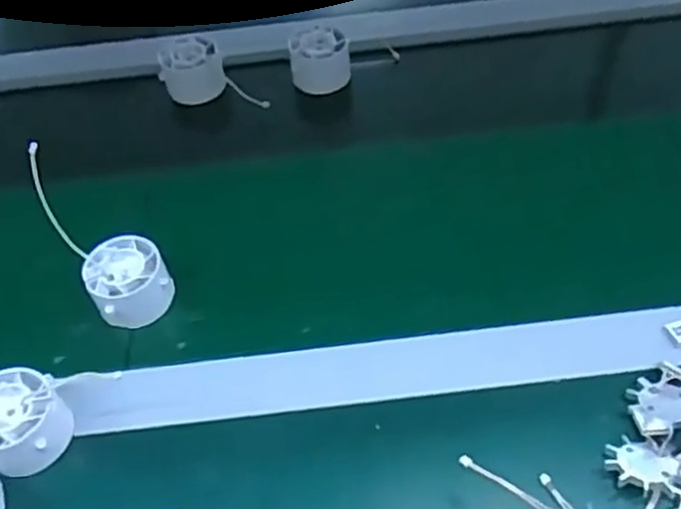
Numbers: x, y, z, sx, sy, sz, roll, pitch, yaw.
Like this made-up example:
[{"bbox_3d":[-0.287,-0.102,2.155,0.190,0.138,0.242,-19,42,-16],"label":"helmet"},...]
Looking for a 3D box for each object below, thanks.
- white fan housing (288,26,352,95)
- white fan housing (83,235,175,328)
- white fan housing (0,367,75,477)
[{"bbox_3d":[-0.018,-0.166,0.601,0.049,0.037,0.042,-9,51,-3],"label":"white fan housing"},{"bbox_3d":[-0.139,0.017,0.467,0.047,0.032,0.051,-2,51,3],"label":"white fan housing"},{"bbox_3d":[-0.184,0.096,0.405,0.049,0.040,0.047,2,52,6],"label":"white fan housing"}]

